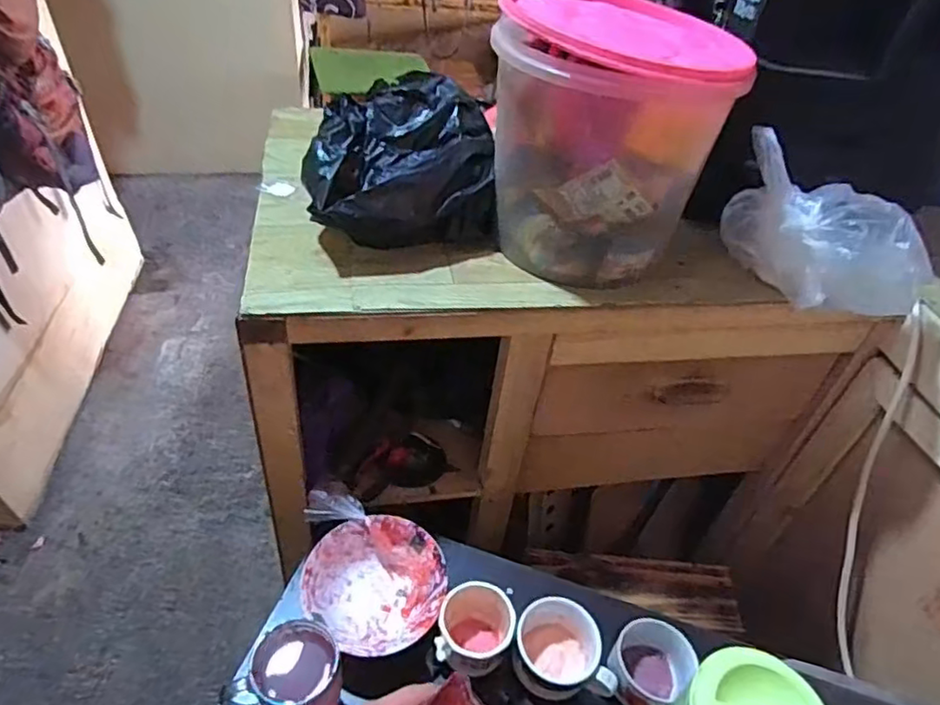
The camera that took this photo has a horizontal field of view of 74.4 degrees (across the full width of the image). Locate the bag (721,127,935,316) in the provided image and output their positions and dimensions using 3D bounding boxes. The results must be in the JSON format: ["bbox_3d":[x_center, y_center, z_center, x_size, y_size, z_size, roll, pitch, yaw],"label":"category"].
[{"bbox_3d":[0.390,-0.129,0.680,0.215,0.127,0.108,33,50,26],"label":"bag"}]

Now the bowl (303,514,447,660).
[{"bbox_3d":[-0.103,0.263,0.689,0.147,0.053,0.150,3,43,-3],"label":"bowl"}]

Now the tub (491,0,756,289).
[{"bbox_3d":[0.154,-0.261,0.710,0.233,0.240,0.282,14,44,9],"label":"tub"}]

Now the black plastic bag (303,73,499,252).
[{"bbox_3d":[-0.082,-0.216,0.732,0.212,0.142,0.203,-7,45,-13],"label":"black plastic bag"}]

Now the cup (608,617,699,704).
[{"bbox_3d":[0.186,0.329,0.648,0.087,0.066,0.080,3,43,-3],"label":"cup"}]

